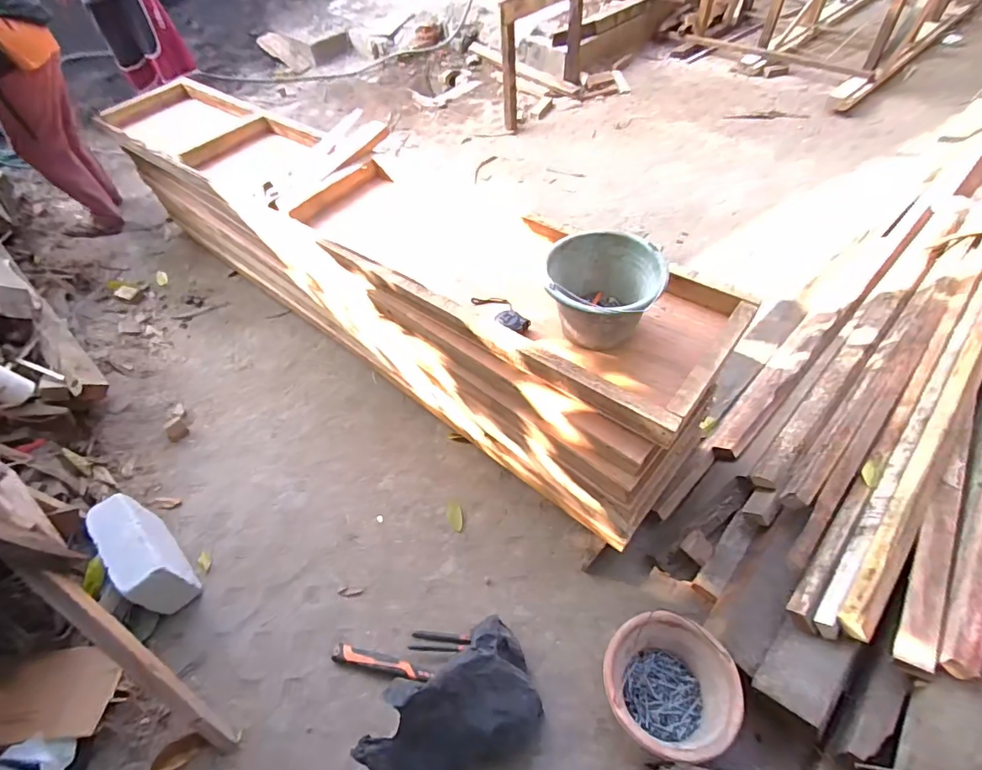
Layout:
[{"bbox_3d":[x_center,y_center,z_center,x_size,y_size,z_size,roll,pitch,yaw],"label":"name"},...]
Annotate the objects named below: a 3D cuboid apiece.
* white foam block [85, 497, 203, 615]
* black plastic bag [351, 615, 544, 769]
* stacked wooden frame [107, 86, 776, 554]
[{"bbox_3d":[-0.883,0.423,1.220,0.104,0.183,0.293,-39,60,-22],"label":"white foam block"},{"bbox_3d":[-0.061,0.662,0.962,0.346,0.285,0.216,-35,58,-20],"label":"black plastic bag"},{"bbox_3d":[-0.388,-0.415,1.568,2.213,0.495,0.454,33,62,25],"label":"stacked wooden frame"}]

